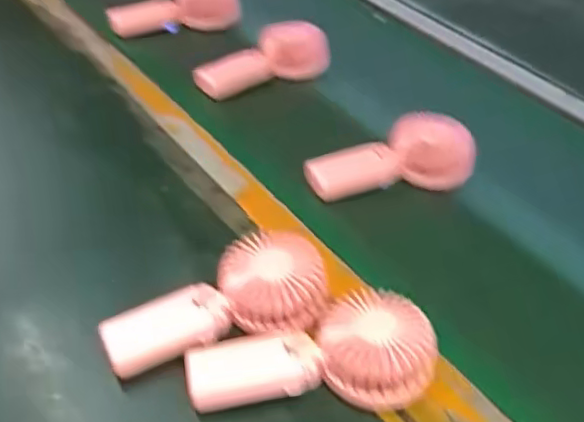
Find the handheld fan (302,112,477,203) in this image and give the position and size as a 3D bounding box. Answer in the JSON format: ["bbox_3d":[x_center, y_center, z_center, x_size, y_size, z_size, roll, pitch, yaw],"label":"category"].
[{"bbox_3d":[0.103,-0.062,0.671,0.179,0.049,0.073,-5,43,-10],"label":"handheld fan"}]

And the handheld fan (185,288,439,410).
[{"bbox_3d":[0.014,0.104,0.478,0.183,0.040,0.085,1,41,-3],"label":"handheld fan"}]

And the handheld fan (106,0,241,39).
[{"bbox_3d":[-0.169,-0.292,0.913,0.186,0.066,0.040,-4,43,-8],"label":"handheld fan"}]

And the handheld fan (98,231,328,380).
[{"bbox_3d":[-0.063,0.068,0.509,0.180,0.043,0.082,-10,43,-15],"label":"handheld fan"}]

